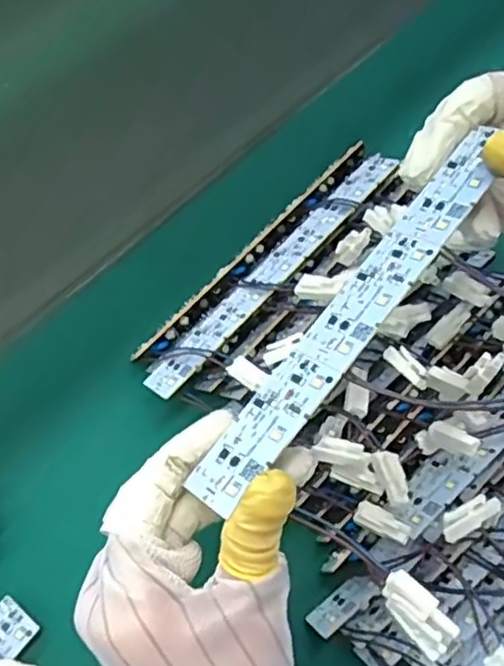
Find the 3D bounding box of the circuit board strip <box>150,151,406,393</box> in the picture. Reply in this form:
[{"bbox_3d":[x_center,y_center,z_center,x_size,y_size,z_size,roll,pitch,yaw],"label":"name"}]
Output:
[{"bbox_3d":[0.013,-0.038,0.375,0.189,0.006,0.030,-46,41,-16],"label":"circuit board strip"}]

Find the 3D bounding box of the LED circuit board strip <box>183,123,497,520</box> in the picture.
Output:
[{"bbox_3d":[0.041,-0.010,0.253,0.023,0.004,0.178,27,70,38],"label":"LED circuit board strip"}]

